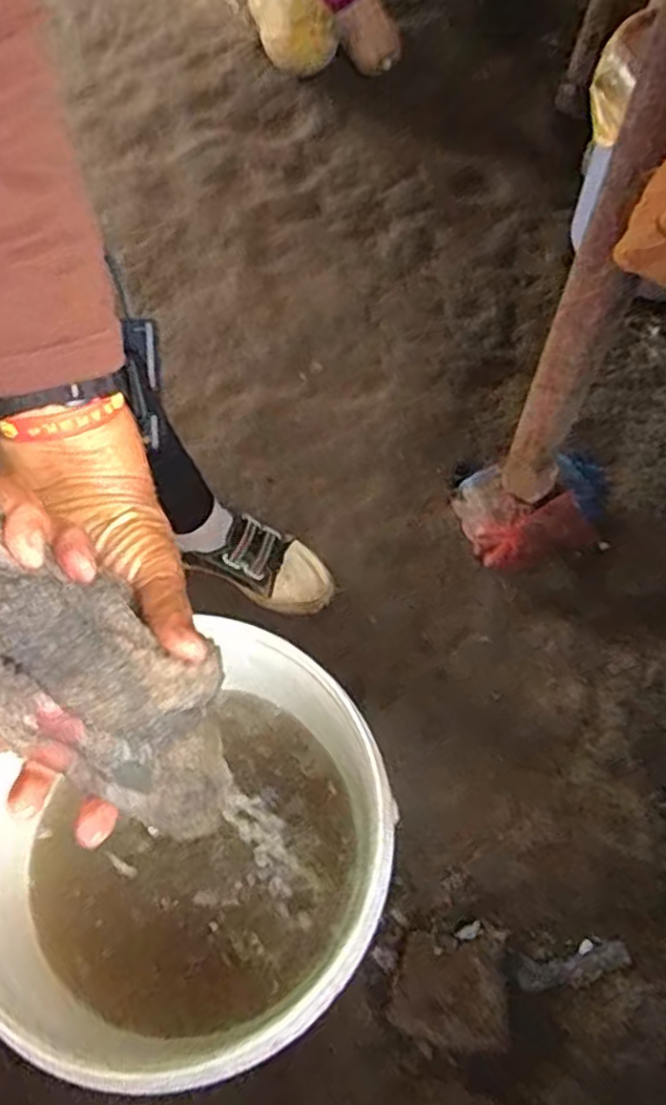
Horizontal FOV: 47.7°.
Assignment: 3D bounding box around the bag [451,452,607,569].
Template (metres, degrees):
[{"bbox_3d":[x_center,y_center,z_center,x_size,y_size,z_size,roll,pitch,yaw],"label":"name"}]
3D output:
[{"bbox_3d":[0.263,-0.059,0.977,0.190,0.078,0.133,-14,62,-9],"label":"bag"}]

